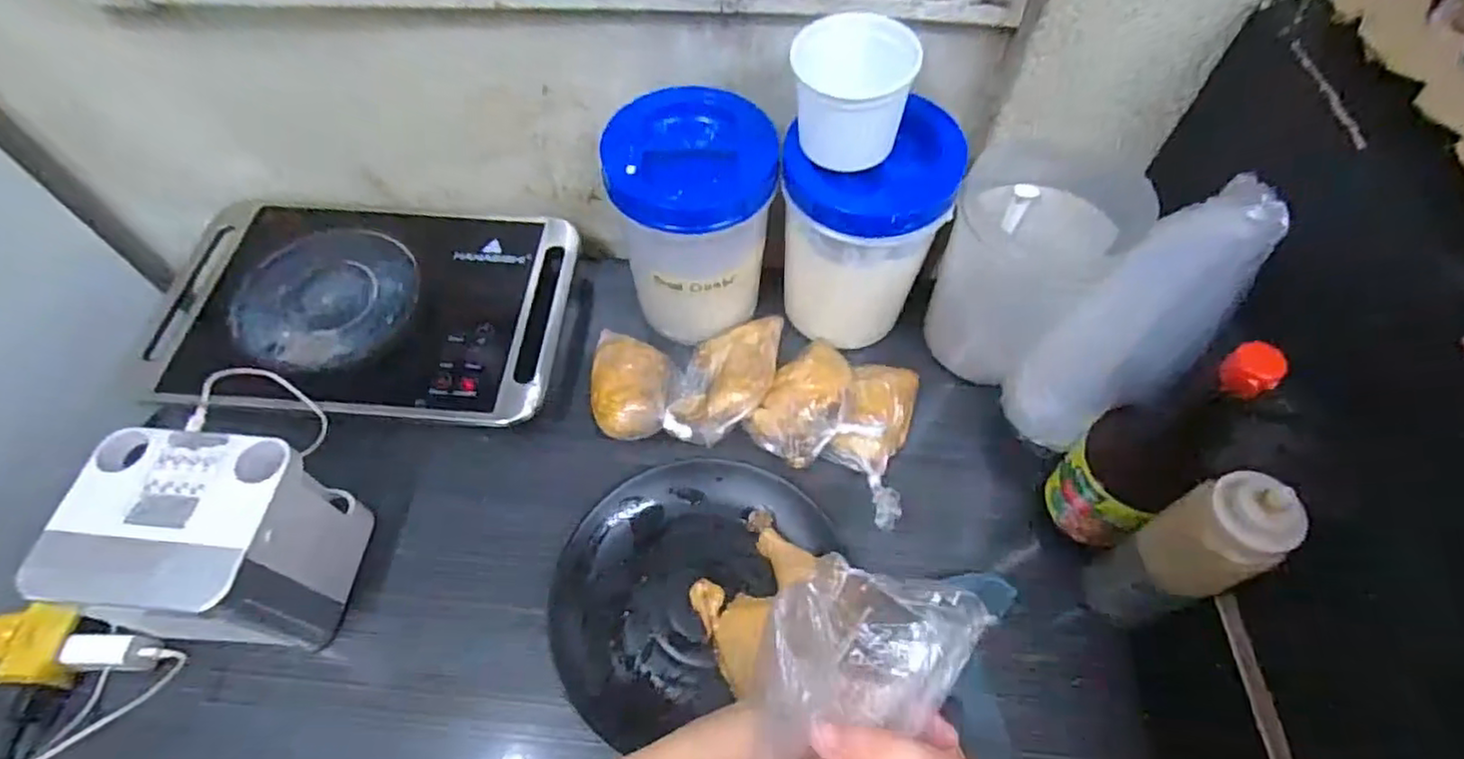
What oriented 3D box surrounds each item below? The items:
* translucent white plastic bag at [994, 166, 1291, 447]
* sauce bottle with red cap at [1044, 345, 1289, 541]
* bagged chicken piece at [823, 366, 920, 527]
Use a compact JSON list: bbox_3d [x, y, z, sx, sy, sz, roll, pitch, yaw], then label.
[{"bbox_3d":[0.328,-0.045,0.552,0.100,0.283,0.095,39,65,20],"label":"translucent white plastic bag"},{"bbox_3d":[0.344,0.061,0.528,0.084,0.246,0.083,1,59,-1],"label":"sauce bottle with red cap"},{"bbox_3d":[0.141,0.062,0.672,0.082,0.043,0.205,13,47,6],"label":"bagged chicken piece"}]

